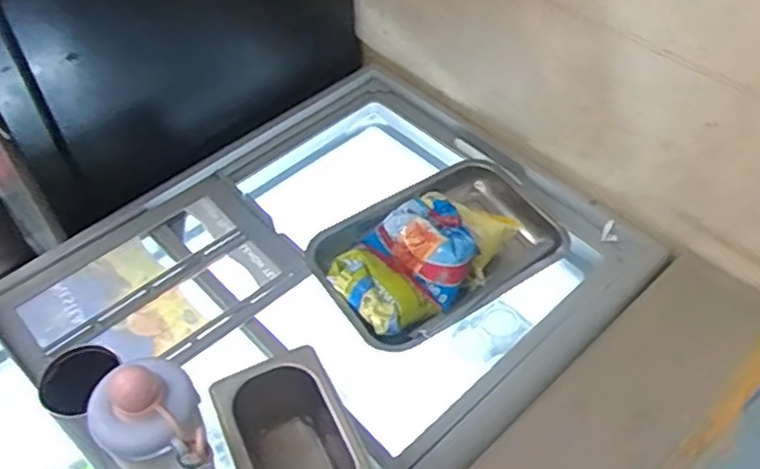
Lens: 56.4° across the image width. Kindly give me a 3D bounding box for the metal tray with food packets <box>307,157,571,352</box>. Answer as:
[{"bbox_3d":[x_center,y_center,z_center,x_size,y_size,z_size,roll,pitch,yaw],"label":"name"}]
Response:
[{"bbox_3d":[0.083,0.001,0.912,0.328,0.104,0.214,-27,55,-20],"label":"metal tray with food packets"}]

